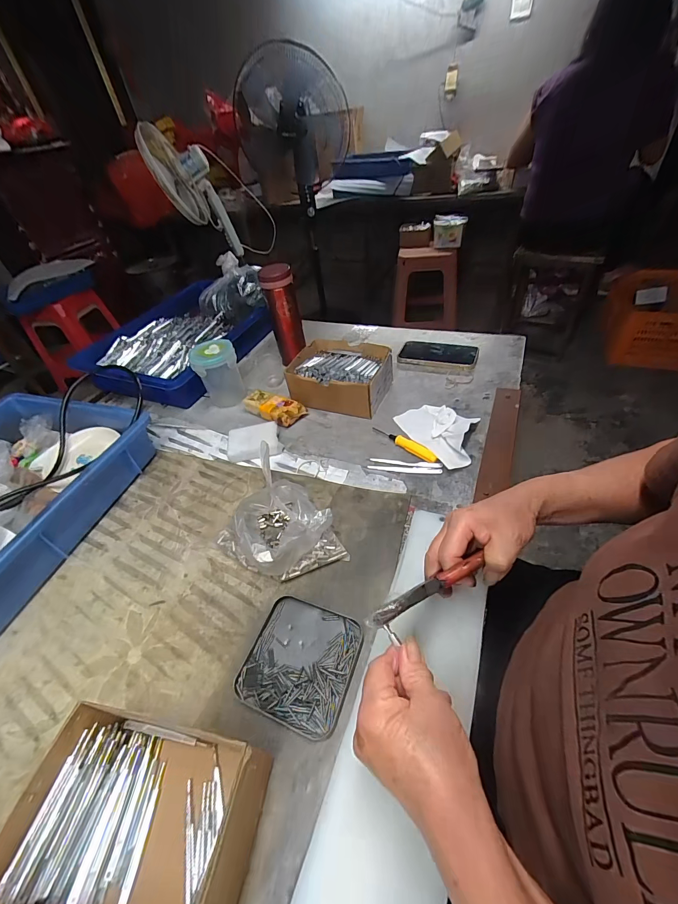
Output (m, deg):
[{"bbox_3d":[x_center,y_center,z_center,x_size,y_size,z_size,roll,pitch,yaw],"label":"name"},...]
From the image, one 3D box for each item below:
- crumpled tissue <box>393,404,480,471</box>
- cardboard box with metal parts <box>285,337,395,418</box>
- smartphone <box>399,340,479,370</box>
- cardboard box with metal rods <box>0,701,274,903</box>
[{"bbox_3d":[0.162,-0.038,0.538,0.099,0.025,0.146,-24,46,-16],"label":"crumpled tissue"},{"bbox_3d":[0.003,-0.136,0.630,0.172,0.060,0.135,7,46,15],"label":"cardboard box with metal parts"},{"bbox_3d":[0.192,-0.191,0.692,0.146,0.017,0.075,14,48,21],"label":"smartphone"},{"bbox_3d":[-0.140,0.262,0.250,0.153,0.067,0.113,3,45,11],"label":"cardboard box with metal rods"}]

